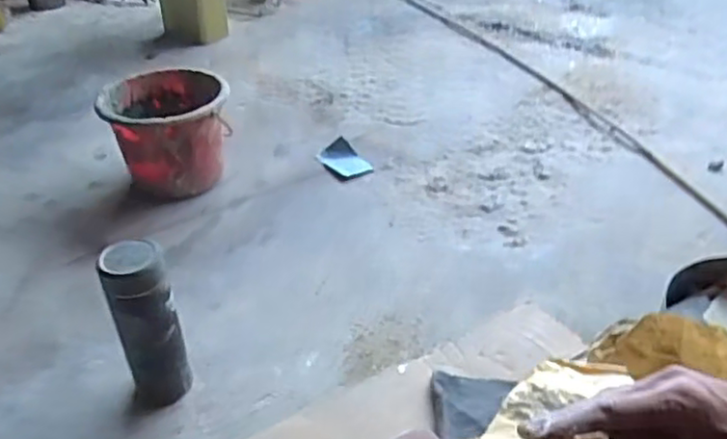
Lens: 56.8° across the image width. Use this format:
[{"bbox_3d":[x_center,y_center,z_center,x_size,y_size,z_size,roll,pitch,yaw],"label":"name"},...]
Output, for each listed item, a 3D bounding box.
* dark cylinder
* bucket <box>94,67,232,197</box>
[{"bbox_3d":[-0.251,0.125,0.785,0.067,0.215,0.065,-17,40,-19],"label":"dark cylinder"},{"bbox_3d":[-0.338,-0.152,1.189,0.199,0.162,0.196,-2,37,1],"label":"bucket"}]

